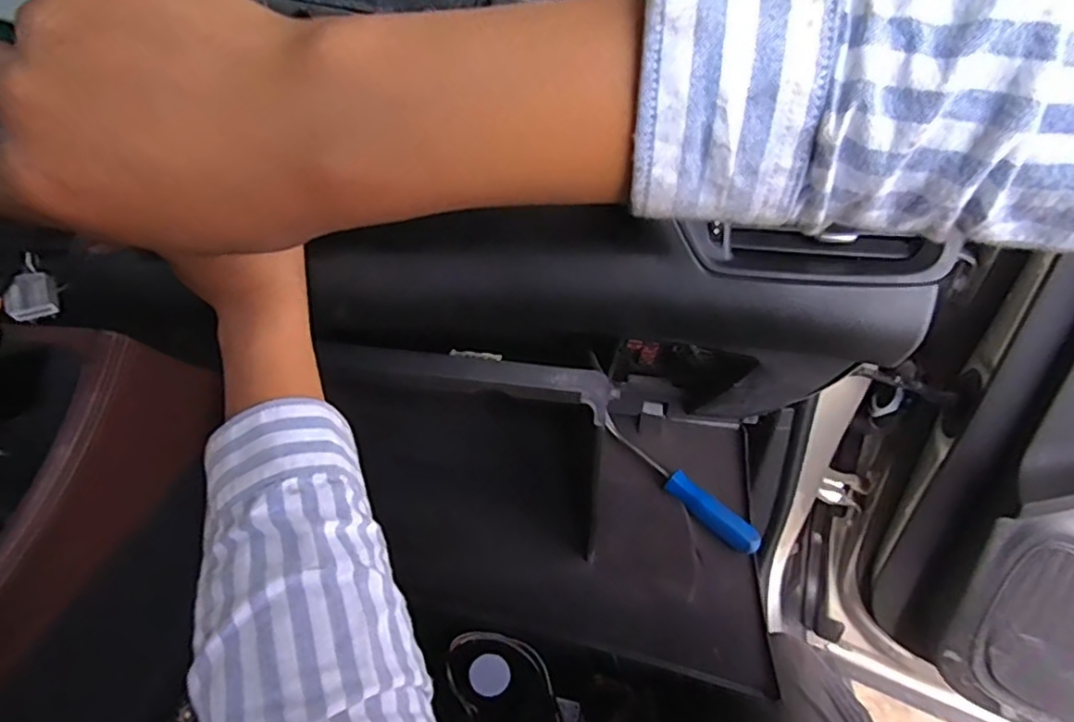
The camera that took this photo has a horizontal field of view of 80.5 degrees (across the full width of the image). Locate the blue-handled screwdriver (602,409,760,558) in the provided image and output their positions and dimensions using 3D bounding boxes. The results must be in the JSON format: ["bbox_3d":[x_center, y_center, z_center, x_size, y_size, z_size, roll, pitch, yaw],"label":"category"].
[{"bbox_3d":[0.143,0.120,0.636,0.185,0.033,0.030,36,50,29],"label":"blue-handled screwdriver"}]

